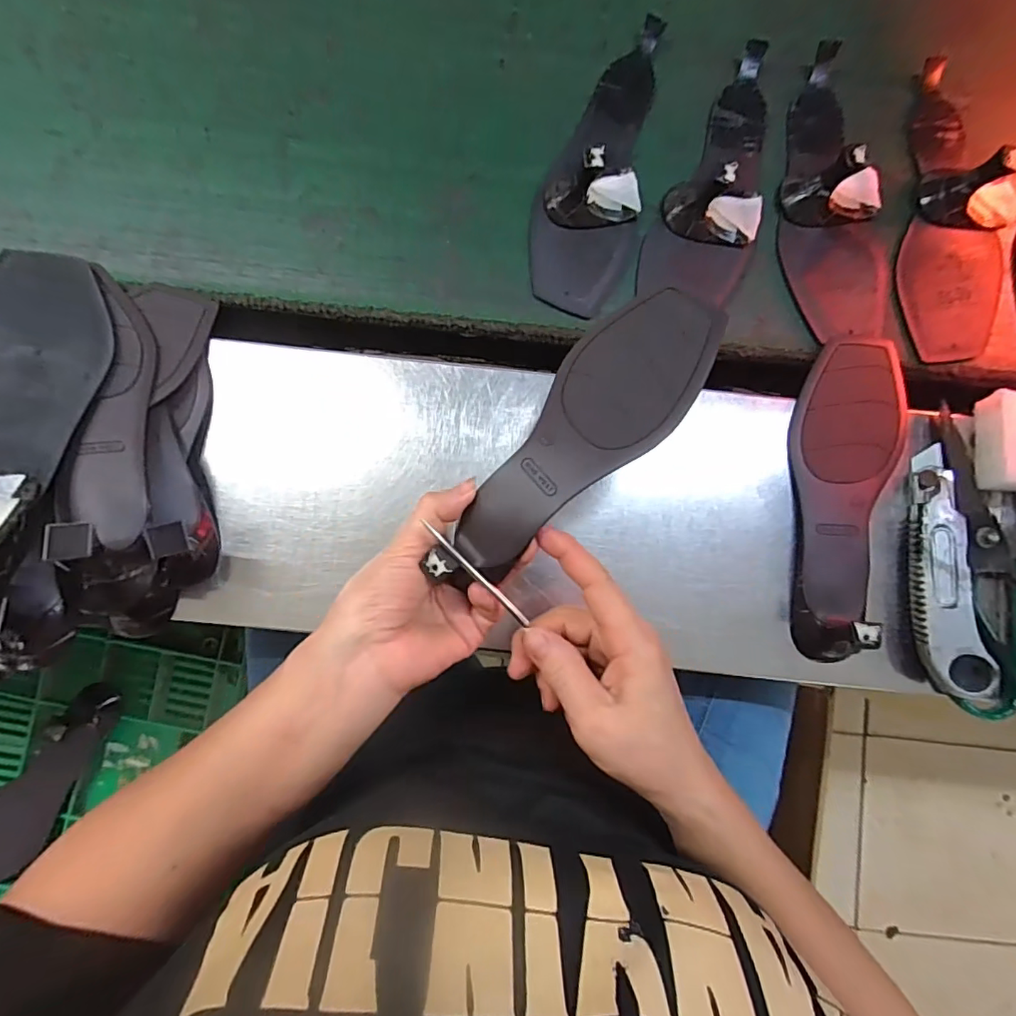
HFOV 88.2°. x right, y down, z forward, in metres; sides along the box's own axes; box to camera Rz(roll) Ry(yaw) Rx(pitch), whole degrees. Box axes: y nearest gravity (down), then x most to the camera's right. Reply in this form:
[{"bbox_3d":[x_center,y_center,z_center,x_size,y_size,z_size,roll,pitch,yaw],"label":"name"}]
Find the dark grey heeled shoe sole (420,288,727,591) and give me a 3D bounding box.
[{"bbox_3d":[0.039,-0.039,0.300,0.068,0.041,0.214,42,88,3],"label":"dark grey heeled shoe sole"}]

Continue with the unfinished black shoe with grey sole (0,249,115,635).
[{"bbox_3d":[-0.281,-0.061,0.300,0.072,0.043,0.245,-14,59,-2],"label":"unfinished black shoe with grey sole"}]

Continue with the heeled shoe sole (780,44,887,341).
[{"bbox_3d":[0.241,-0.238,0.383,0.075,0.040,0.218,-10,85,-1],"label":"heeled shoe sole"}]

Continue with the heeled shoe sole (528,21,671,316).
[{"bbox_3d":[0.068,-0.261,0.382,0.076,0.043,0.230,11,85,0],"label":"heeled shoe sole"}]

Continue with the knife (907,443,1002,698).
[{"bbox_3d":[0.289,0.039,0.344,0.032,0.019,0.158,-2,85,-1],"label":"knife"}]

